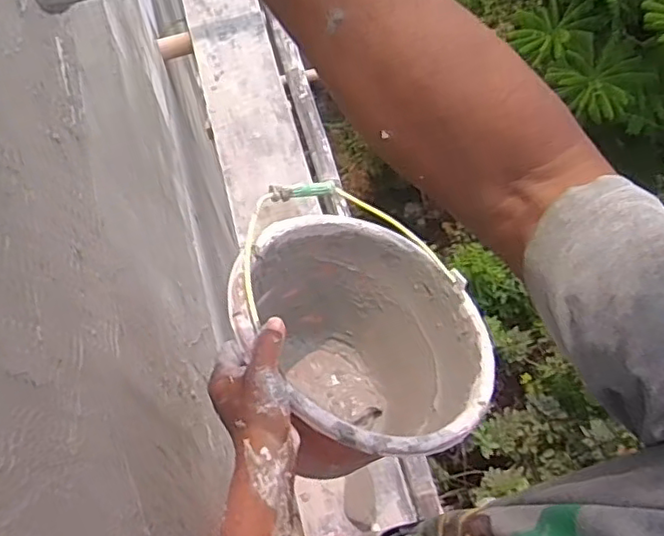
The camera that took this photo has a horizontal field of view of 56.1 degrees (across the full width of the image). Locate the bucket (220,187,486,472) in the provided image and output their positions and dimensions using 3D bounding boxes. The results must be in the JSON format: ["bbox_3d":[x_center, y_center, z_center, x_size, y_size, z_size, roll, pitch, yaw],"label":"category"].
[{"bbox_3d":[0.003,0.106,0.681,0.272,0.250,0.272,14,46,-15],"label":"bucket"}]

